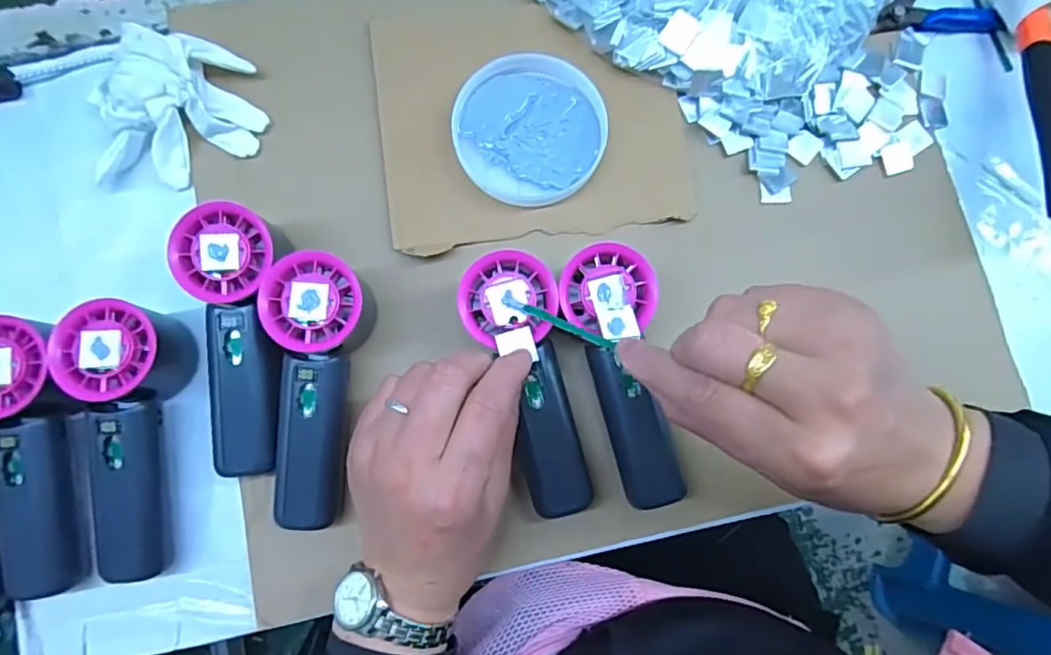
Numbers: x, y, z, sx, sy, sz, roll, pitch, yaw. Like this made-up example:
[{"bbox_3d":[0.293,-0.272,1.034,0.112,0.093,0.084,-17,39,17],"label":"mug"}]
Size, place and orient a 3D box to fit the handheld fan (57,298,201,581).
[{"bbox_3d":[-0.235,0.067,0.331,0.052,0.053,0.157,0,82,-2],"label":"handheld fan"}]

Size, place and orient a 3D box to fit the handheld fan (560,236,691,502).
[{"bbox_3d":[0.059,0.030,0.328,0.051,0.028,0.154,-13,96,-4],"label":"handheld fan"}]

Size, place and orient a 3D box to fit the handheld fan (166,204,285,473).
[{"bbox_3d":[-0.167,0.009,0.338,0.061,0.055,0.154,-5,82,-3],"label":"handheld fan"}]

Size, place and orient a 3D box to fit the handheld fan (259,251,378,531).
[{"bbox_3d":[-0.124,0.038,0.336,0.055,0.053,0.156,1,82,-2],"label":"handheld fan"}]

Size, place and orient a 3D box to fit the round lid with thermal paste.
[{"bbox_3d":[0.003,-0.132,0.379,0.099,0.020,0.094,8,82,-1],"label":"round lid with thermal paste"}]

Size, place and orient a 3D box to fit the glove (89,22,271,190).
[{"bbox_3d":[-0.231,-0.144,0.367,0.108,0.039,0.094,-14,83,-4],"label":"glove"}]

